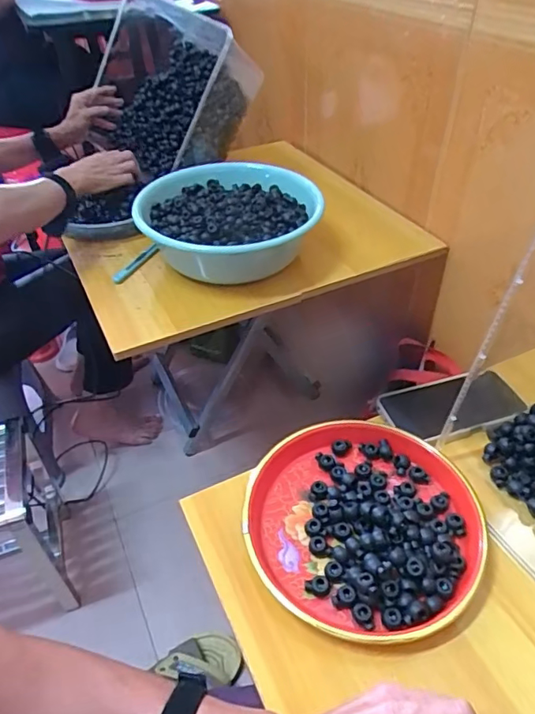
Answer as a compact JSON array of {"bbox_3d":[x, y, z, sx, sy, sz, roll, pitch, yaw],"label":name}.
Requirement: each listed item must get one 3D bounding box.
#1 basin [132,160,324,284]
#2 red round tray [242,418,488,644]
[{"bbox_3d":[-0.061,-0.218,0.843,0.282,0.105,0.312,-27,48,-24],"label":"basin"},{"bbox_3d":[0.093,0.155,0.494,0.215,0.032,0.216,-1,43,1],"label":"red round tray"}]

